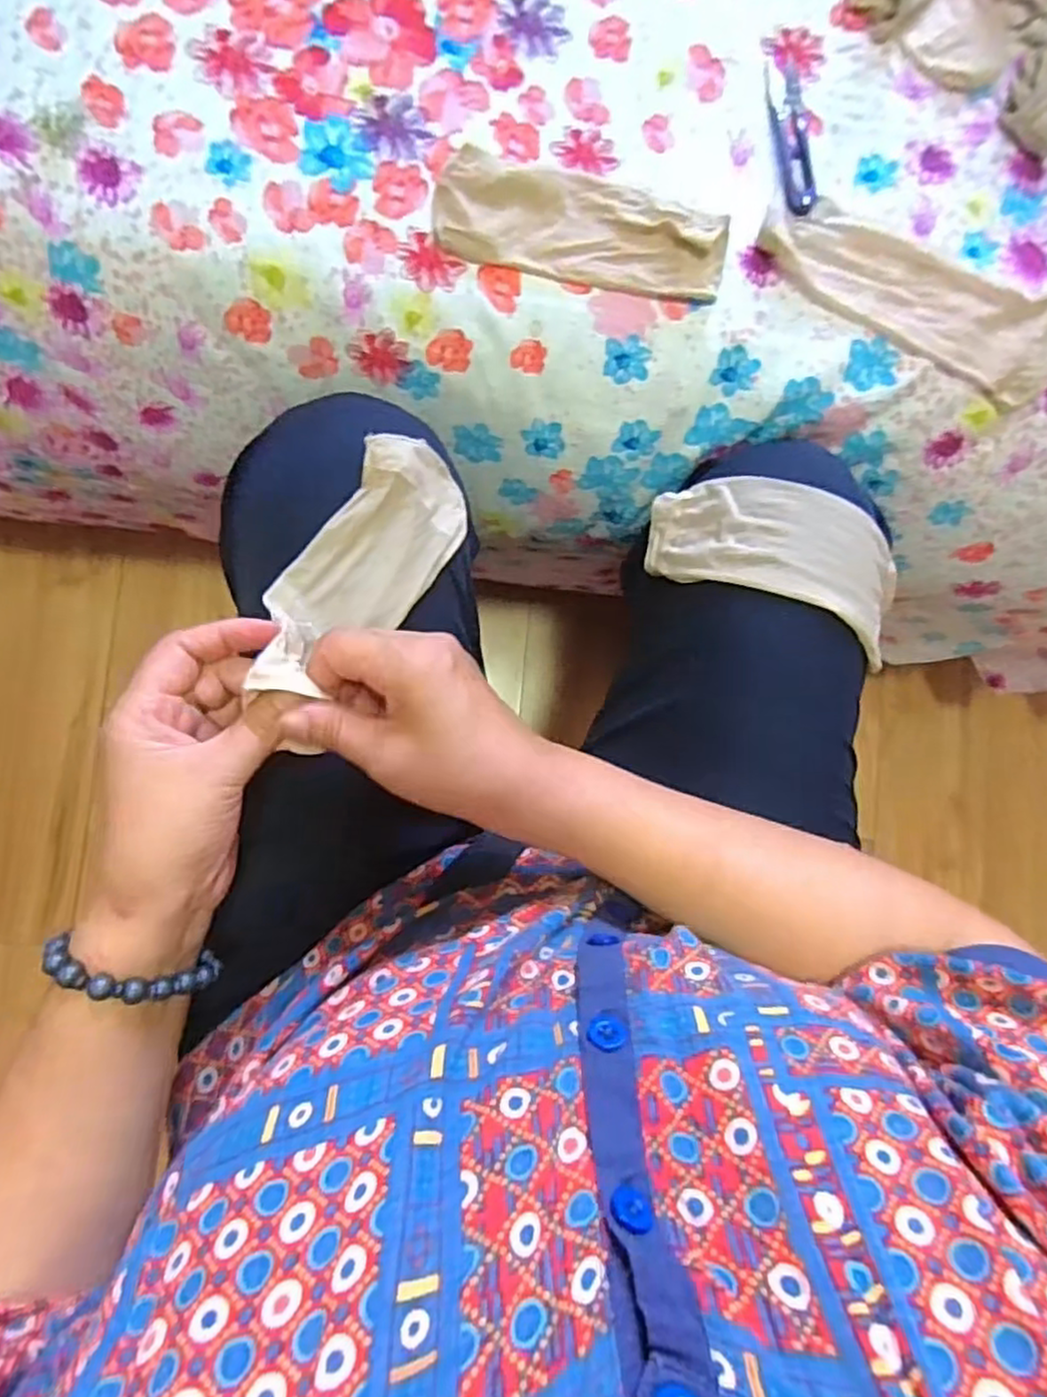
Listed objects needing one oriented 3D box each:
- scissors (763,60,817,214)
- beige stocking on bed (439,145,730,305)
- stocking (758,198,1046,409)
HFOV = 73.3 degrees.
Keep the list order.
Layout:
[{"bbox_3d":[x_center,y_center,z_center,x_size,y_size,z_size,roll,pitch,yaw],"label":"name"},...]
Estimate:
[{"bbox_3d":[0.173,-0.361,0.453,0.026,0.009,0.095,-10,87,-4],"label":"scissors"},{"bbox_3d":[0.037,-0.285,0.427,0.175,0.010,0.056,7,100,-8],"label":"beige stocking on bed"},{"bbox_3d":[0.251,-0.258,0.447,0.206,0.016,0.071,20,85,-2],"label":"stocking"}]

